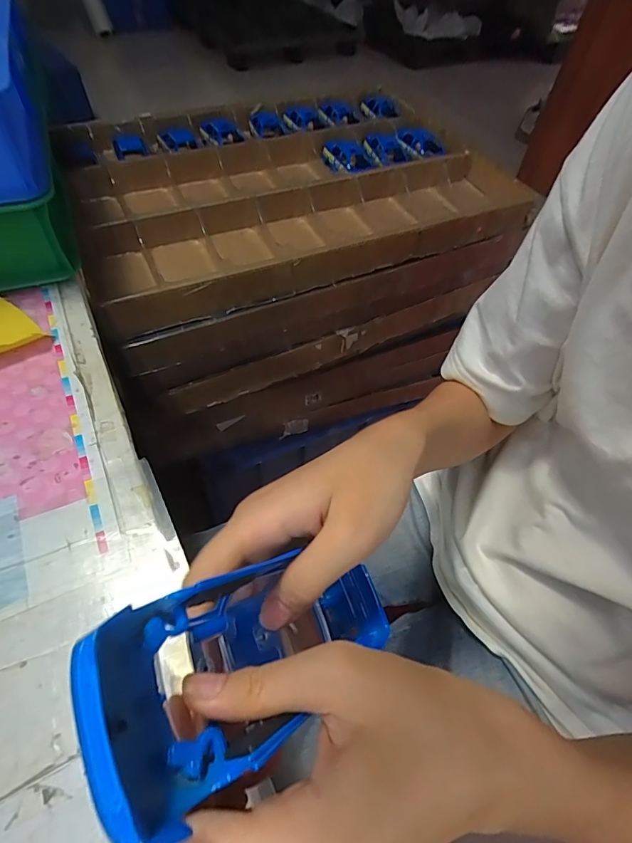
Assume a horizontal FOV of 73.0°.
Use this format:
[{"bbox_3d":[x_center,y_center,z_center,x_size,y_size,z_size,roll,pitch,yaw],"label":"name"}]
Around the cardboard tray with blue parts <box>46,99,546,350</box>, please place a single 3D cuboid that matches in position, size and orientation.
[{"bbox_3d":[-0.044,-0.371,0.670,0.614,0.083,0.452,-22,59,-18],"label":"cardboard tray with blue parts"}]

